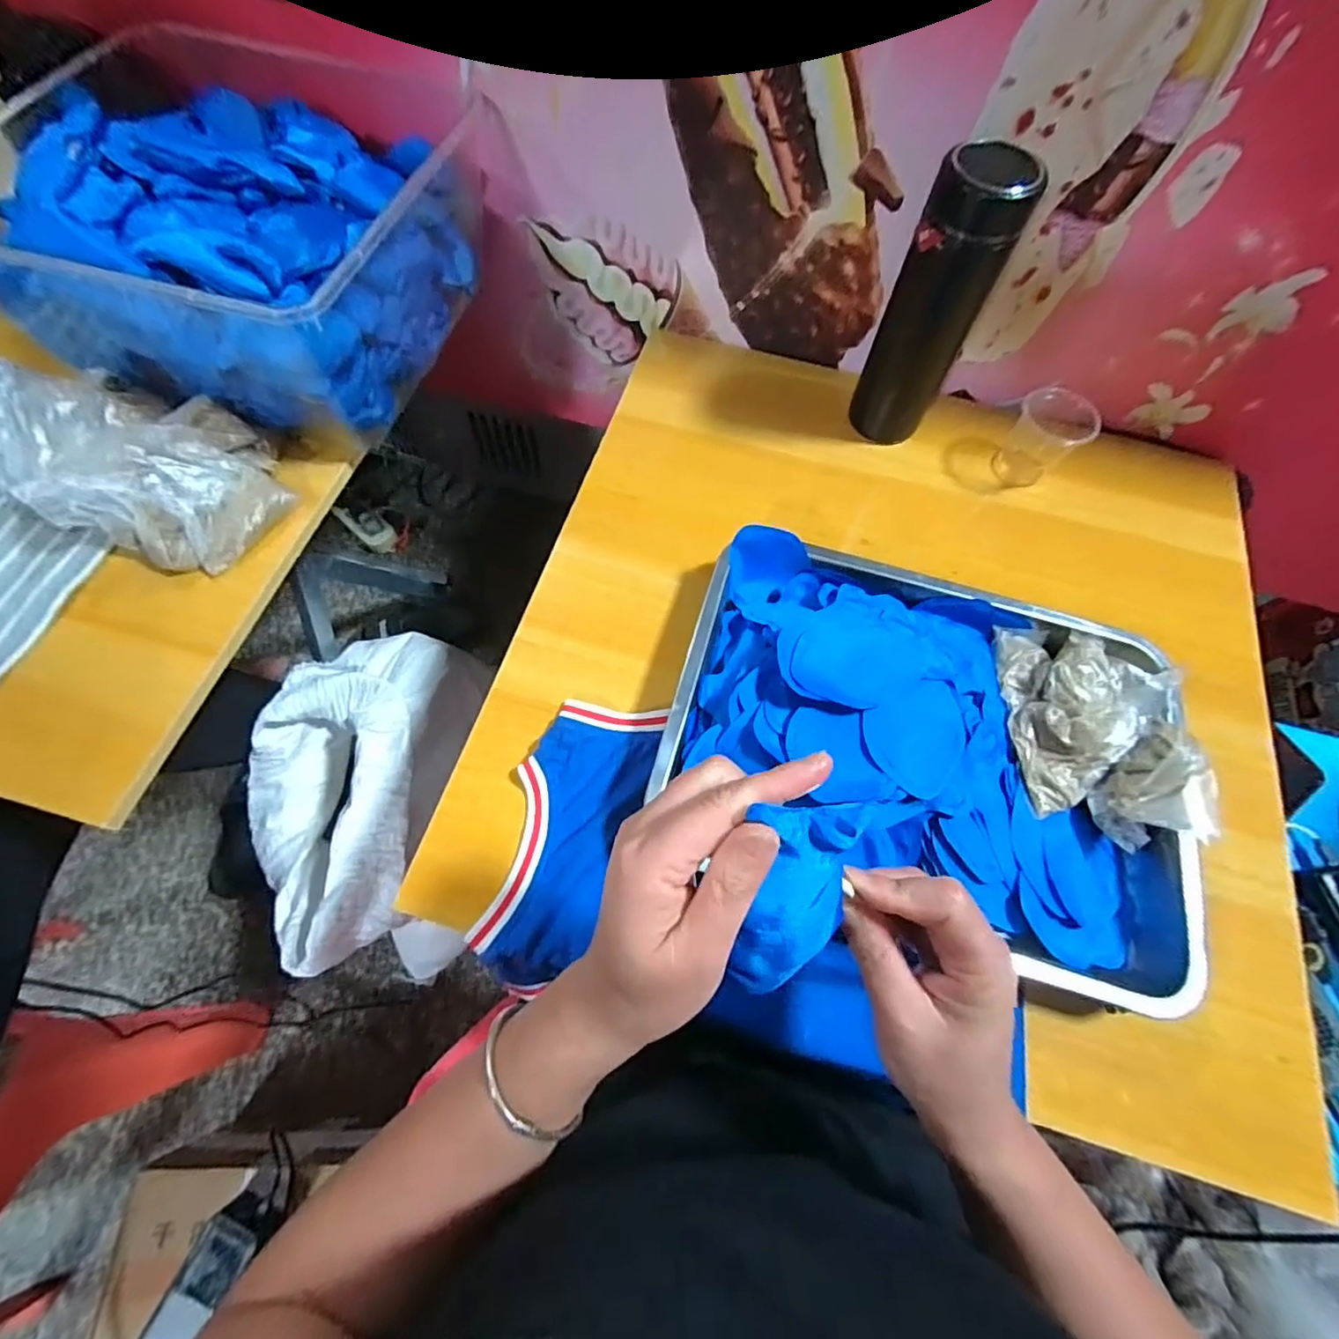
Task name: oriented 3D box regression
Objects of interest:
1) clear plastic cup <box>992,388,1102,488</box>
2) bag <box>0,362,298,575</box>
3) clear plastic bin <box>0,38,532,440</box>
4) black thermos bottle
[{"bbox_3d":[0.345,-0.214,0.525,0.059,0.068,0.059,1,67,-2],"label":"clear plastic cup"},{"bbox_3d":[-0.399,-0.159,0.425,0.203,0.082,0.131,19,68,6],"label":"bag"},{"bbox_3d":[-0.324,-0.374,0.491,0.296,0.122,0.340,14,67,3],"label":"clear plastic bin"},{"bbox_3d":[0.221,-0.300,0.490,0.075,0.206,0.067,23,68,7],"label":"black thermos bottle"}]

